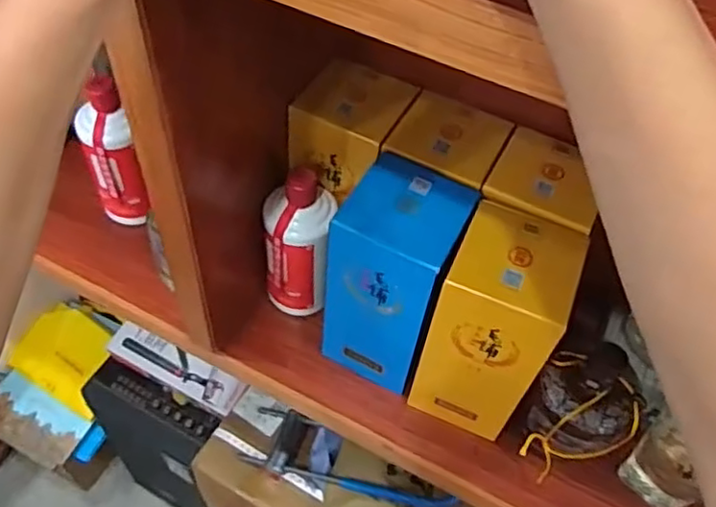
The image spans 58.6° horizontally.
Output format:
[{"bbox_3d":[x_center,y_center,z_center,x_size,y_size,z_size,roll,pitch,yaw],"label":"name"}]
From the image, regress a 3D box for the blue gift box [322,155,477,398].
[{"bbox_3d":[0.036,0.025,0.625,0.097,0.219,0.104,26,55,14],"label":"blue gift box"}]

